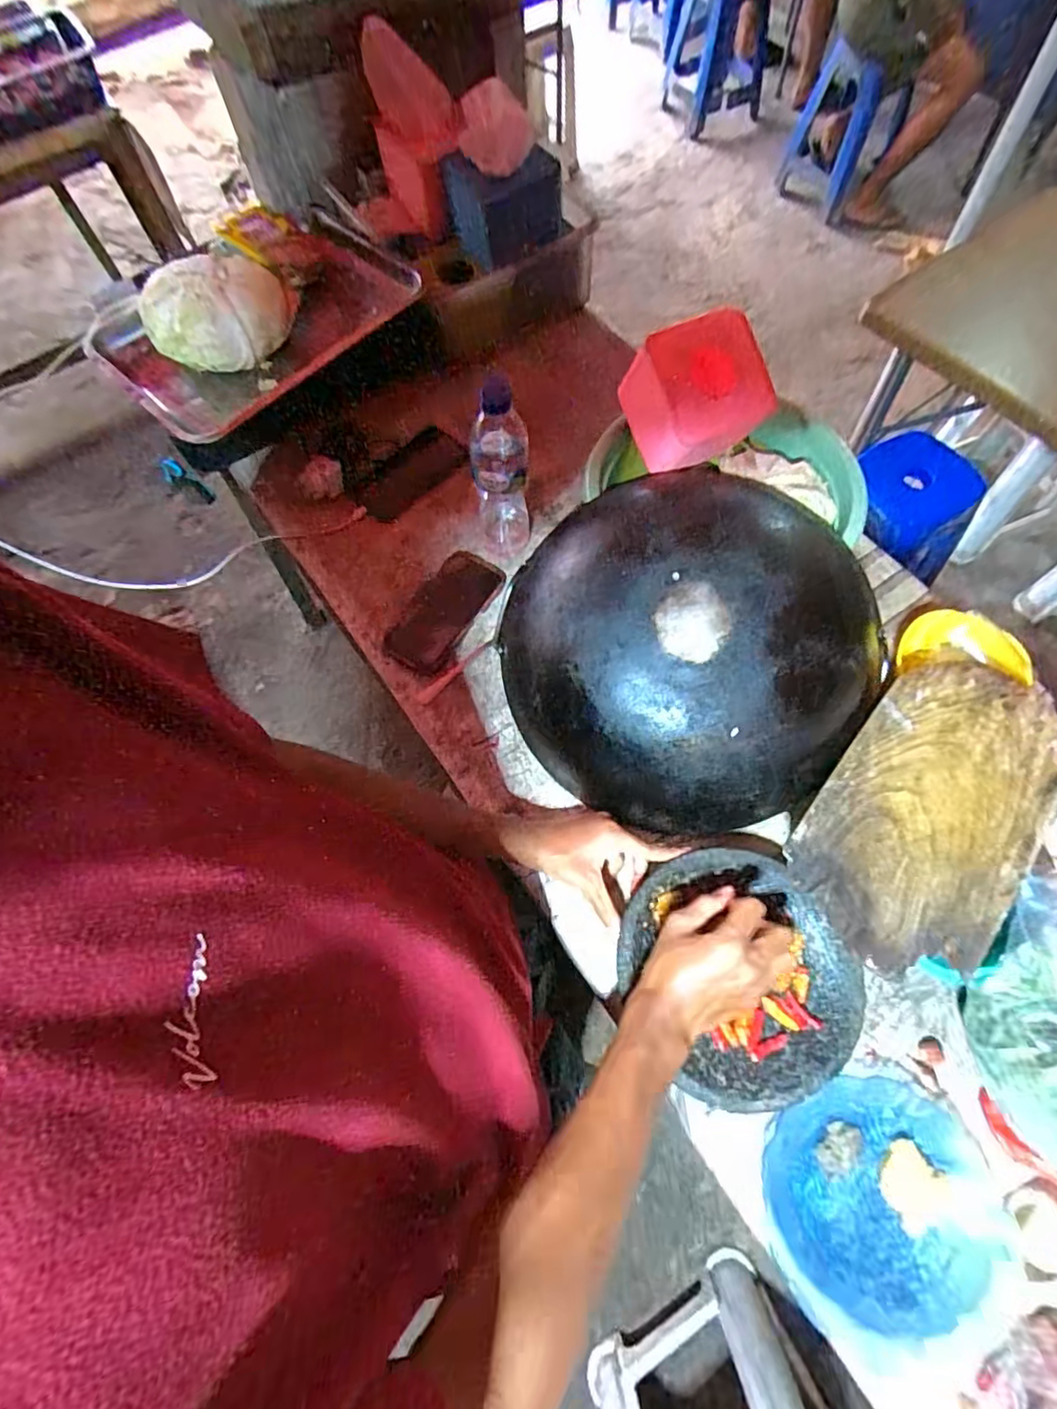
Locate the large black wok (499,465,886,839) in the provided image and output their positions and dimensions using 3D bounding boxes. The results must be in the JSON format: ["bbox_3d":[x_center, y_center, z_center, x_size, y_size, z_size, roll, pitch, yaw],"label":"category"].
[{"bbox_3d":[0.154,-0.063,0.611,0.349,0.165,0.346,-7,67,0],"label":"large black wok"}]

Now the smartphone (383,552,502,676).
[{"bbox_3d":[-0.103,-0.118,0.756,0.083,0.012,0.173,32,72,14],"label":"smartphone"}]

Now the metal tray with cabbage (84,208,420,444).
[{"bbox_3d":[-0.349,-0.514,0.772,0.390,0.098,0.265,-41,72,-13],"label":"metal tray with cabbage"}]

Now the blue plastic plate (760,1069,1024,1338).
[{"bbox_3d":[0.295,0.414,0.507,0.182,0.023,0.170,-1,68,2],"label":"blue plastic plate"}]

